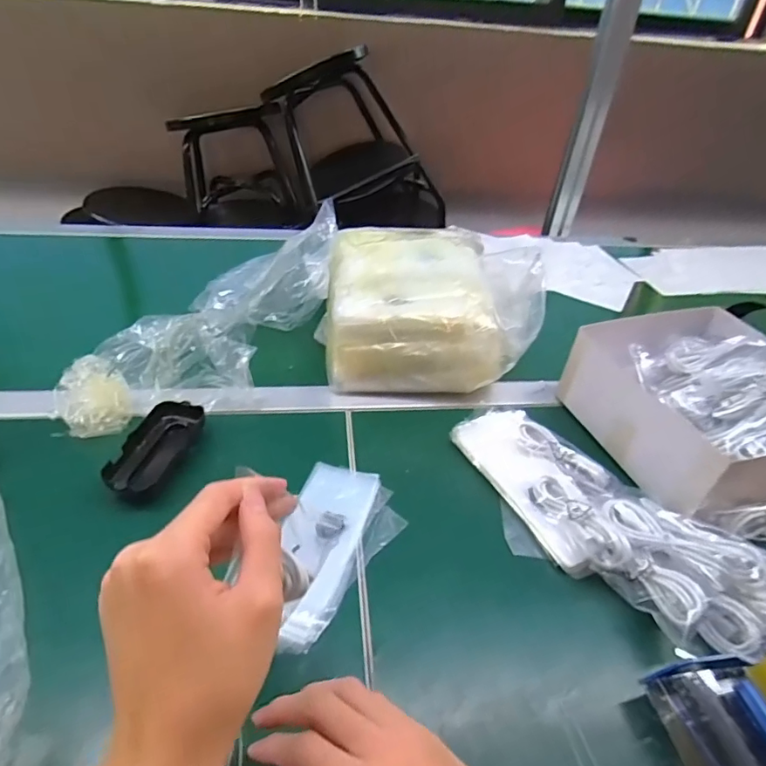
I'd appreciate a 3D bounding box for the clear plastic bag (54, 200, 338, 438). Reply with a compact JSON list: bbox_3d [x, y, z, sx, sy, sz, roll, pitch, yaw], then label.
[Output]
[{"bbox_3d":[-0.192,-0.085,0.595,0.174,0.113,0.376,17,41,14],"label":"clear plastic bag"}]

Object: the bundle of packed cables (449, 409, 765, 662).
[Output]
[{"bbox_3d":[0.193,0.107,0.444,0.133,0.045,0.299,-30,50,-35],"label":"bundle of packed cables"}]

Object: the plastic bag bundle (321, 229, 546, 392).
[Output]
[{"bbox_3d":[0.054,-0.097,0.626,0.239,0.130,0.214,5,39,1],"label":"plastic bag bundle"}]

